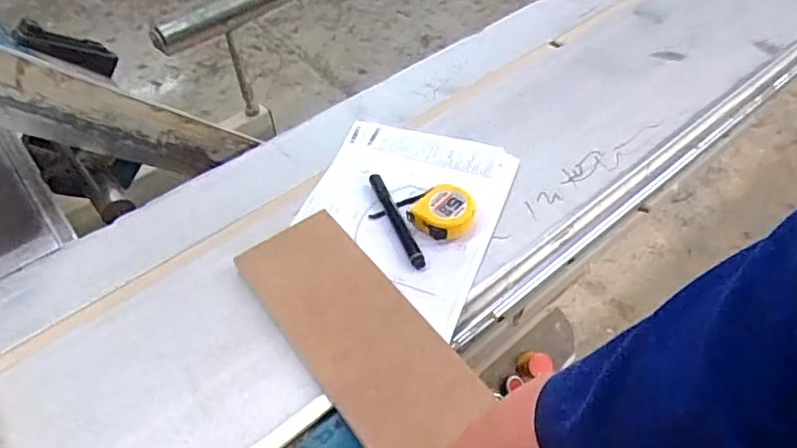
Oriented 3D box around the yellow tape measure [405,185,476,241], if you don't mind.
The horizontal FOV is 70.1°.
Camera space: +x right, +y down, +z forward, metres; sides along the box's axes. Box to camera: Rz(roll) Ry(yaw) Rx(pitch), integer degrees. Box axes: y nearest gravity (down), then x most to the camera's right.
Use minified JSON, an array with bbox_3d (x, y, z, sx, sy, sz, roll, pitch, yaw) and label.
[{"bbox_3d":[0.058,-0.016,0.667,0.069,0.030,0.072,28,55,23],"label":"yellow tape measure"}]

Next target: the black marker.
[{"bbox_3d":[-0.003,-0.006,0.670,0.016,0.021,0.145,-17,51,-13],"label":"black marker"}]

